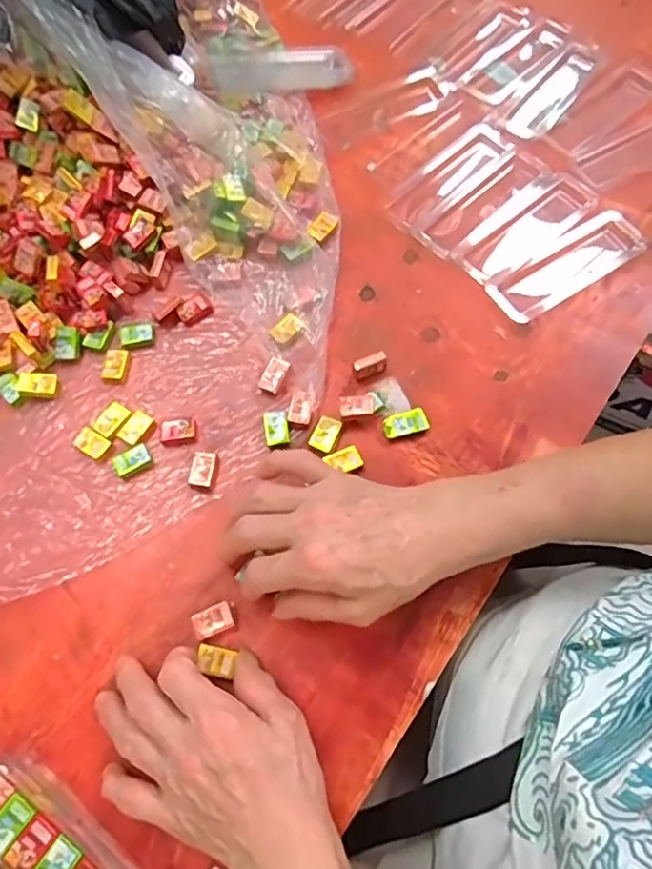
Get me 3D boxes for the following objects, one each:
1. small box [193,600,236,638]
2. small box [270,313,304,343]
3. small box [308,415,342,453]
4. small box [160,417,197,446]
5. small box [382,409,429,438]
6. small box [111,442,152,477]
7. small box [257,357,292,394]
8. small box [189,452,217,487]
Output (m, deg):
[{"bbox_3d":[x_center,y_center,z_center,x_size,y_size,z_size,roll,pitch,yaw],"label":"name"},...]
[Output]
[{"bbox_3d":[-0.073,0.120,0.378,0.025,0.009,0.018,-21,69,-7],"label":"small box"},{"bbox_3d":[-0.031,-0.083,0.453,0.024,0.004,0.015,-42,73,-14],"label":"small box"},{"bbox_3d":[0.000,-0.001,0.421,0.018,0.005,0.025,25,71,11],"label":"small box"},{"bbox_3d":[-0.108,-0.002,0.428,0.026,0.009,0.019,-12,69,-3],"label":"small box"},{"bbox_3d":[0.058,-0.008,0.426,0.033,0.007,0.018,-17,69,-5],"label":"small box"},{"bbox_3d":[-0.140,0.019,0.420,0.026,0.009,0.018,-30,71,-10],"label":"small box"},{"bbox_3d":[-0.039,-0.045,0.438,0.017,0.011,0.024,24,71,10],"label":"small box"},{"bbox_3d":[-0.087,0.025,0.416,0.016,0.009,0.026,8,69,5],"label":"small box"}]

